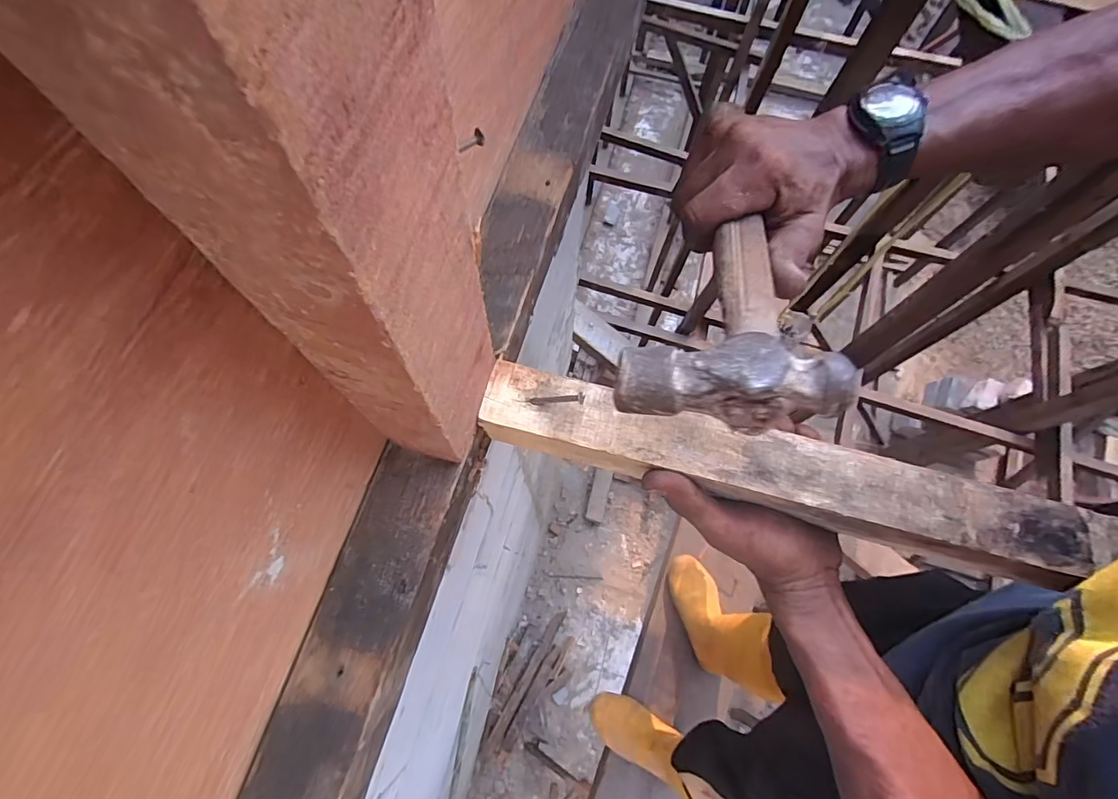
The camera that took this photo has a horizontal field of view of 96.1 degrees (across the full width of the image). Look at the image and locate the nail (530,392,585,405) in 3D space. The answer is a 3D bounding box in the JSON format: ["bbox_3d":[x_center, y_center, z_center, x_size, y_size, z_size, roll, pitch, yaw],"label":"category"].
[{"bbox_3d":[-0.001,0.000,0.298,0.034,0.004,0.006,-4,70,23],"label":"nail"}]

